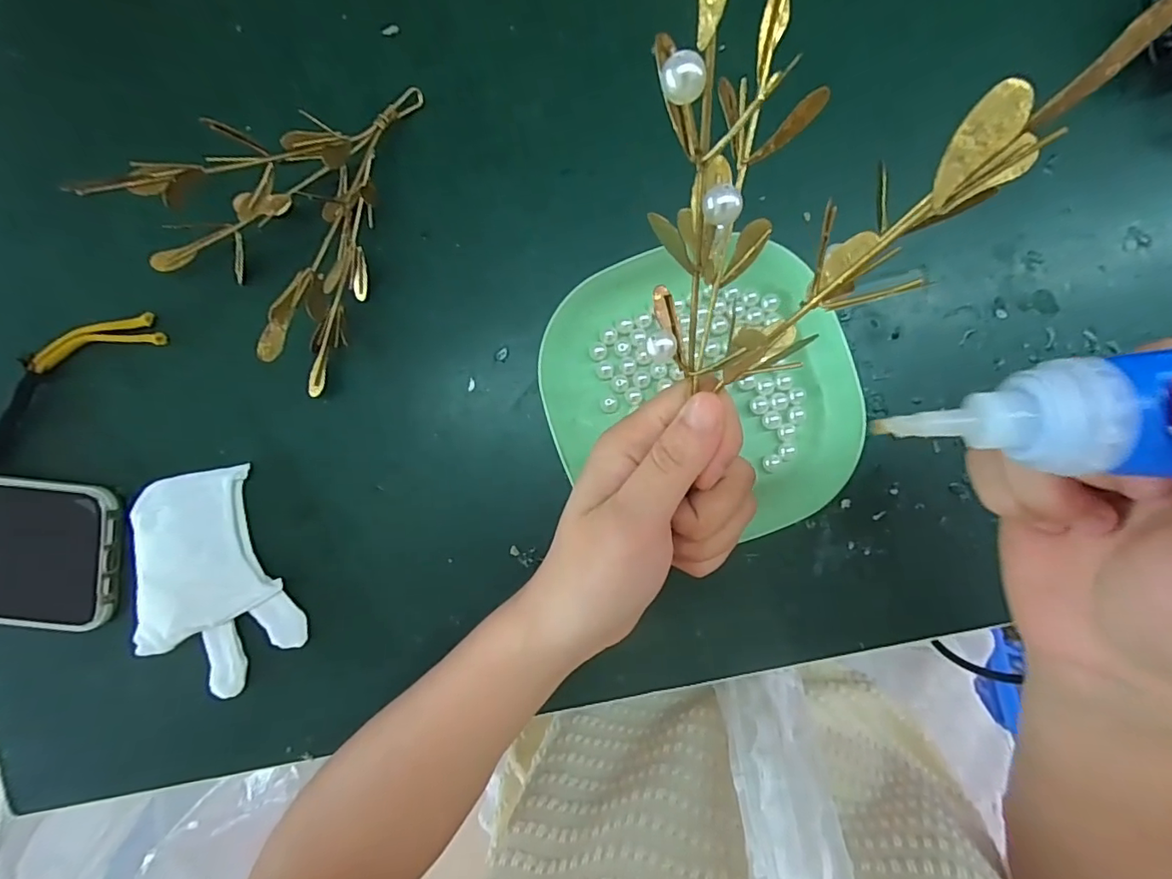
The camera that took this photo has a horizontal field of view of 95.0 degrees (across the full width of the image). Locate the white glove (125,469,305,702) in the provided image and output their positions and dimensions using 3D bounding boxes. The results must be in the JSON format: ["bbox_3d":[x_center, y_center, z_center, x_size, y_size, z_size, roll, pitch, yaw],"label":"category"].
[{"bbox_3d":[-0.209,0.080,0.293,0.078,0.019,0.116,-22,89,4],"label":"white glove"}]

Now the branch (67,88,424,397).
[{"bbox_3d":[-0.164,-0.119,0.266,0.106,0.070,0.170,17,92,4],"label":"branch"}]

